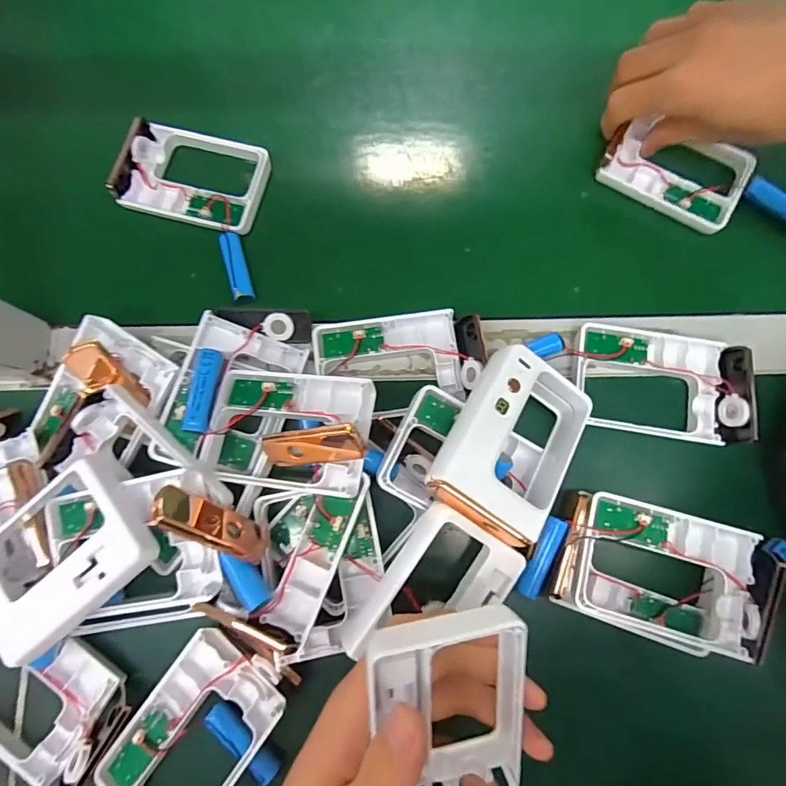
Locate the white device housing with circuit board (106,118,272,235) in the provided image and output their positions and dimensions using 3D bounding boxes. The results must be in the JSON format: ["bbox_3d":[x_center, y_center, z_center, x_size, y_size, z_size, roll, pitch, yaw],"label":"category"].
[{"bbox_3d":[-0.143,-0.156,0.338,0.098,0.021,0.073,13,80,3],"label":"white device housing with circuit board"}]

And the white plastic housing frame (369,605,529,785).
[{"bbox_3d":[0.025,0.135,0.203,0.065,0.013,0.102,-5,111,-7],"label":"white plastic housing frame"}]

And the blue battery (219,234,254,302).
[{"bbox_3d":[-0.109,-0.088,0.328,0.014,0.012,0.048,-16,80,-2],"label":"blue battery"}]

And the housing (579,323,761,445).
[{"bbox_3d":[0.173,-0.007,0.305,0.110,0.026,0.069,7,80,2],"label":"housing"}]

